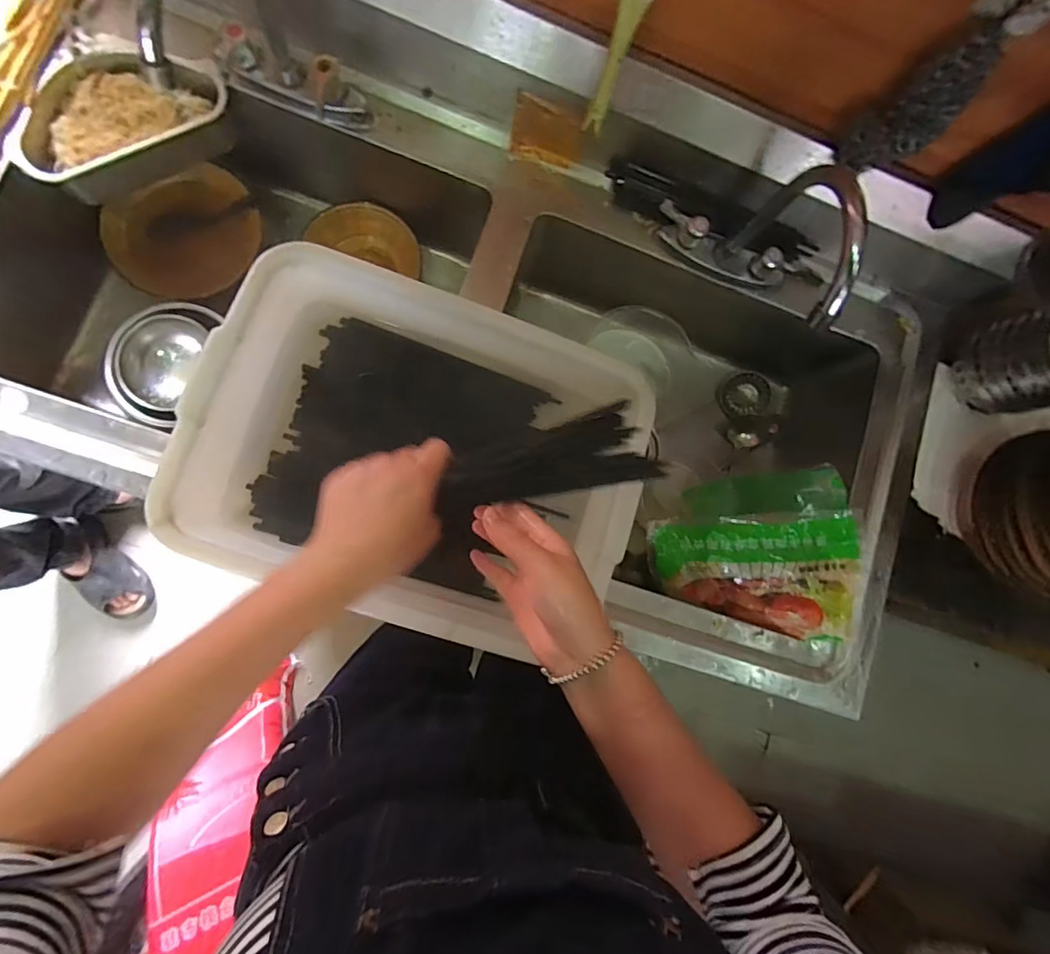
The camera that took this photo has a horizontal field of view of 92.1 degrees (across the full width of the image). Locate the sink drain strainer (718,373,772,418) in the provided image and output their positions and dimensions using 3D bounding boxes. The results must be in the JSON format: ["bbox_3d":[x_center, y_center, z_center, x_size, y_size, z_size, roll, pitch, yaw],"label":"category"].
[{"bbox_3d":[0.357,-0.134,0.827,0.079,0.017,0.071,-7,100,26],"label":"sink drain strainer"}]

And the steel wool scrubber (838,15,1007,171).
[{"bbox_3d":[0.367,-0.341,0.474,0.056,0.131,0.063,-33,91,-10],"label":"steel wool scrubber"}]

